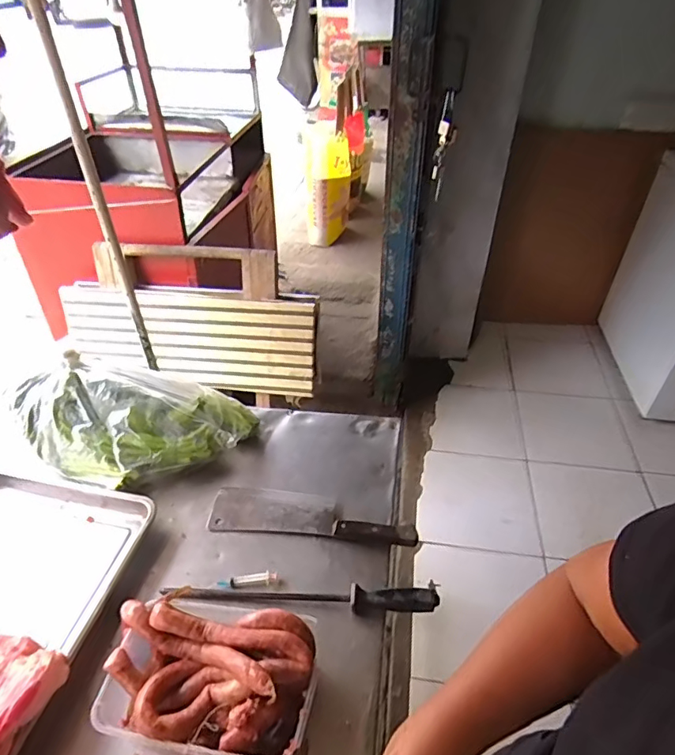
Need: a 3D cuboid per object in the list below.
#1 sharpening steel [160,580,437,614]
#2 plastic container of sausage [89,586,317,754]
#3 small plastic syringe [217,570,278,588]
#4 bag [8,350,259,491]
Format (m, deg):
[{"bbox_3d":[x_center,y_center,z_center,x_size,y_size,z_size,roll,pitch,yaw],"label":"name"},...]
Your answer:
[{"bbox_3d":[-0.053,0.324,0.735,0.403,0.029,0.037,0,40,-1],"label":"sharpening steel"},{"bbox_3d":[-0.163,0.369,0.638,0.270,0.099,0.182,7,40,9],"label":"plastic container of sausage"},{"bbox_3d":[-0.139,0.315,0.774,0.089,0.008,0.021,-5,40,-6],"label":"small plastic syringe"},{"bbox_3d":[-0.388,0.094,0.925,0.431,0.144,0.215,2,40,3],"label":"bag"}]

